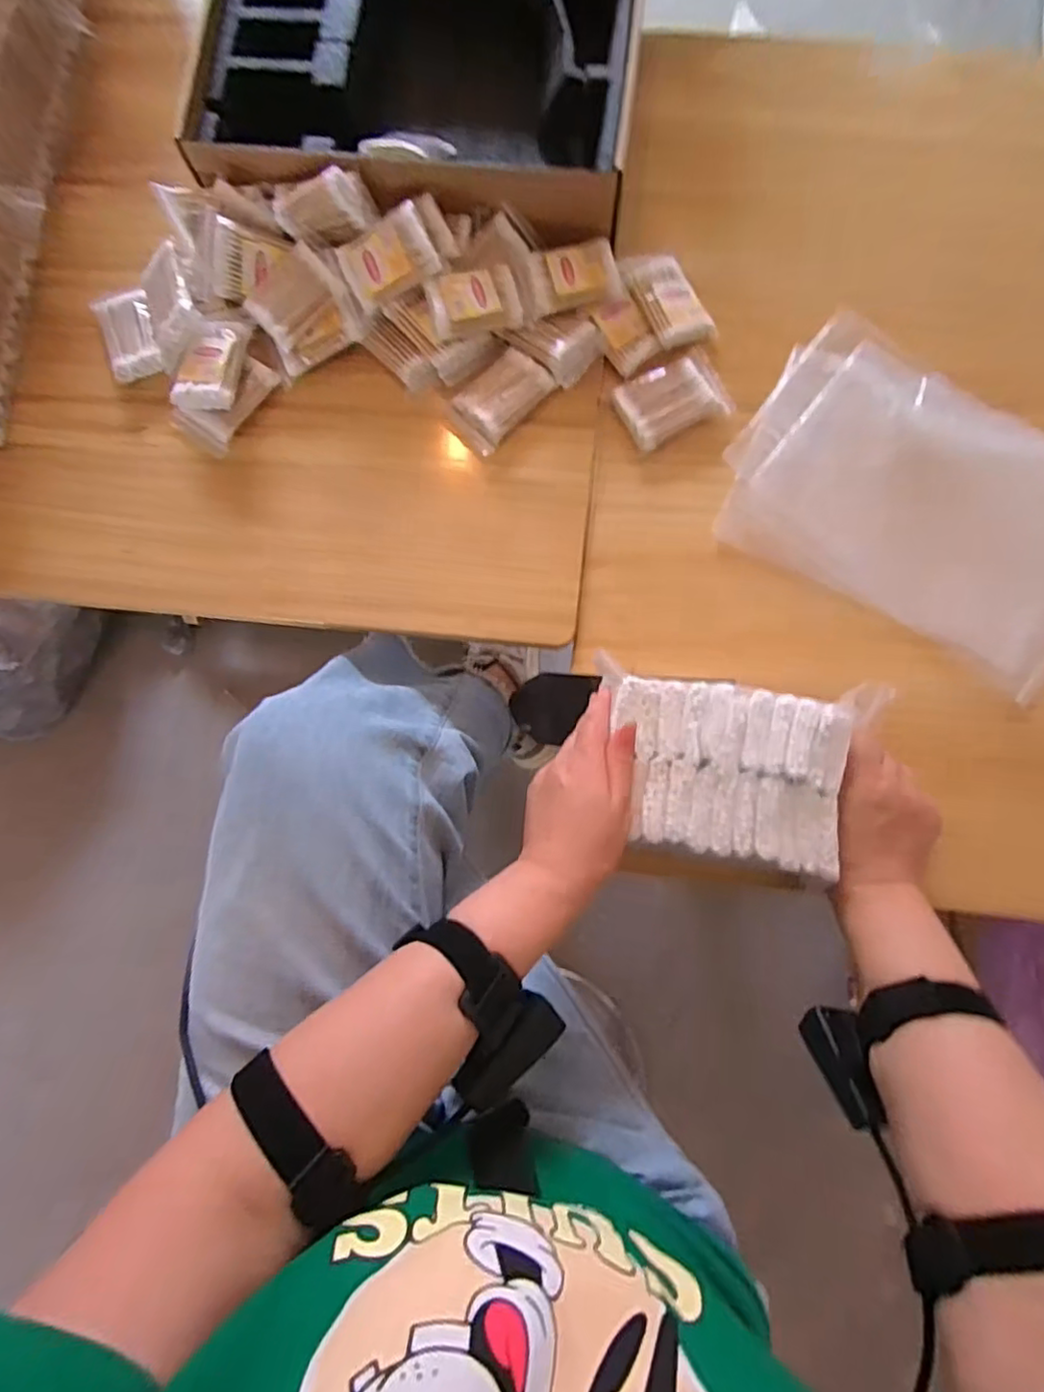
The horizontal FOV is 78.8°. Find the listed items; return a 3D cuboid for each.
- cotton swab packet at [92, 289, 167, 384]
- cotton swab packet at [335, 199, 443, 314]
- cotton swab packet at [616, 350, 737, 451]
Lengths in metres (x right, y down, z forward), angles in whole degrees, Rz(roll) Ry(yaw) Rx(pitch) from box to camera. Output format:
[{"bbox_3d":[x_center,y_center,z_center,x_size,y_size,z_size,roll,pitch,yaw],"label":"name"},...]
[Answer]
[{"bbox_3d":[-0.347,-0.321,0.565,0.046,0.023,0.073,-18,82,-1],"label":"cotton swab packet"},{"bbox_3d":[-0.111,-0.359,0.521,0.077,0.014,0.053,-24,100,16],"label":"cotton swab packet"},{"bbox_3d":[0.128,-0.254,0.540,0.091,0.012,0.060,-26,82,-2],"label":"cotton swab packet"}]

